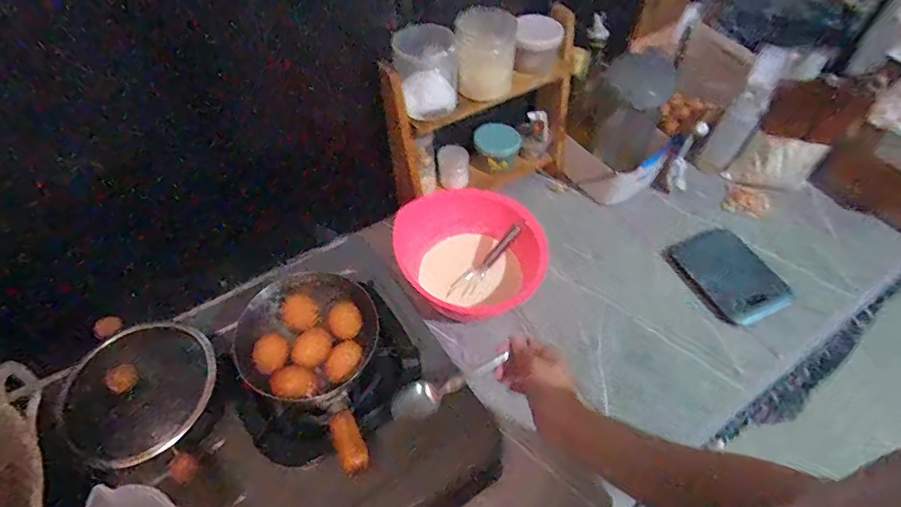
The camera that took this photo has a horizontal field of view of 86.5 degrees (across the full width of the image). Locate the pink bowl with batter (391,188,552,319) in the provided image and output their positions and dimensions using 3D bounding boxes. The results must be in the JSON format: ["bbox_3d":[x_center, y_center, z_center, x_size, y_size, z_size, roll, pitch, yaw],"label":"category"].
[{"bbox_3d":[0.035,0.000,0.808,0.251,0.115,0.195,-4,53,-3],"label":"pink bowl with batter"}]

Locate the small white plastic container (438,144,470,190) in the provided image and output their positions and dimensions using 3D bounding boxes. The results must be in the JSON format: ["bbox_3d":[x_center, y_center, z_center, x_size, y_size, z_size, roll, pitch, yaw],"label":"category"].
[{"bbox_3d":[0.006,-0.160,0.885,0.058,0.070,0.054,-1,53,-1],"label":"small white plastic container"}]

